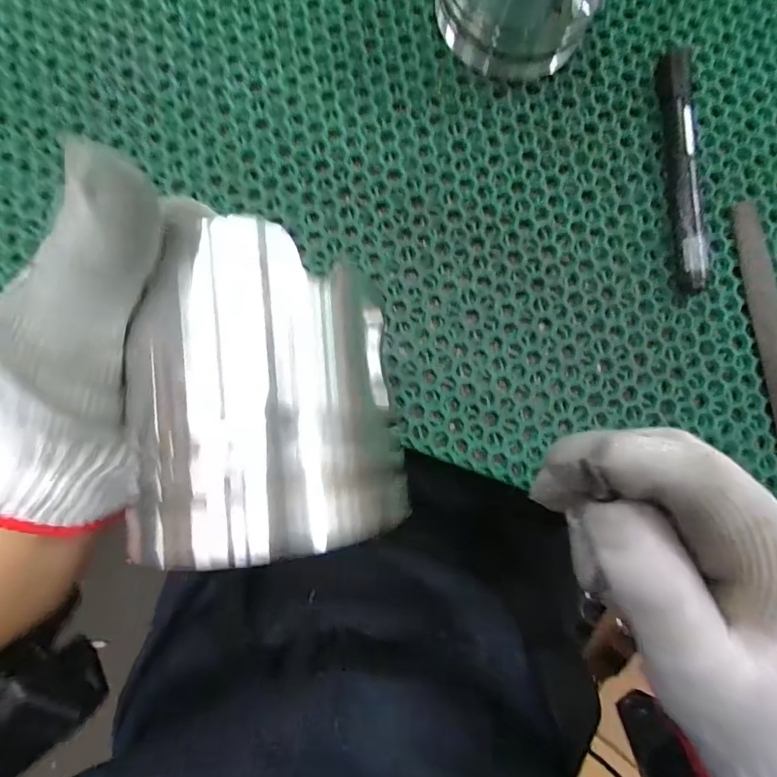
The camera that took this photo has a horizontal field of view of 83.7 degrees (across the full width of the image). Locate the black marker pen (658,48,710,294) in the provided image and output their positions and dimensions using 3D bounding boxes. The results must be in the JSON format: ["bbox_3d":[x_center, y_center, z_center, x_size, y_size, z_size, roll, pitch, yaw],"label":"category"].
[{"bbox_3d":[0.174,-0.129,0.256,0.013,0.019,0.144,0,85,-3],"label":"black marker pen"}]

